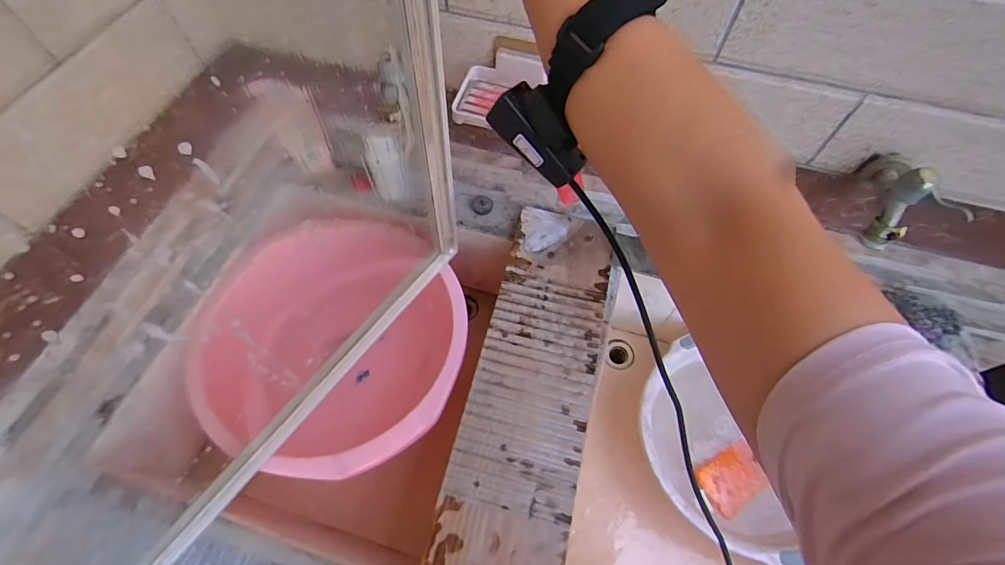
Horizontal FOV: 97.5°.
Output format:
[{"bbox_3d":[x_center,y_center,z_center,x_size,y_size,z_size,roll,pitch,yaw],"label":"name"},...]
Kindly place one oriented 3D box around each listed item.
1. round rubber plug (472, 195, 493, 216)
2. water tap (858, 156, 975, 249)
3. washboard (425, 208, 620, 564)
[{"bbox_3d":[-0.035,-0.137,0.782,0.033,0.019,0.036,21,62,10],"label":"round rubber plug"},{"bbox_3d":[0.442,-0.090,0.498,0.053,0.103,0.105,19,62,9],"label":"water tap"},{"bbox_3d":[0.043,0.144,0.606,0.165,0.017,0.551,14,61,7],"label":"washboard"}]

